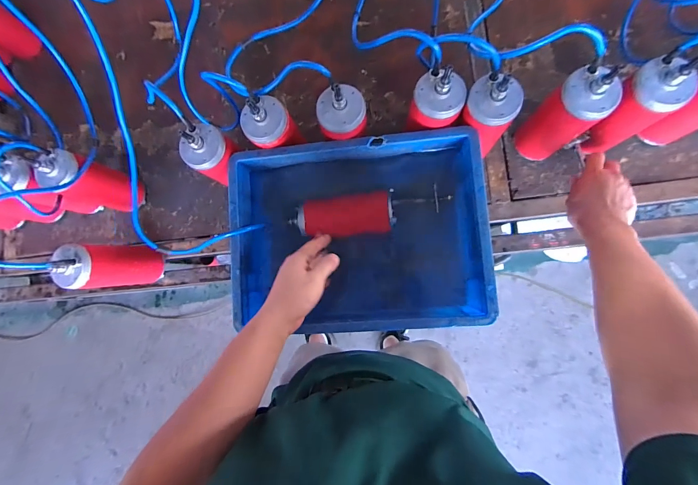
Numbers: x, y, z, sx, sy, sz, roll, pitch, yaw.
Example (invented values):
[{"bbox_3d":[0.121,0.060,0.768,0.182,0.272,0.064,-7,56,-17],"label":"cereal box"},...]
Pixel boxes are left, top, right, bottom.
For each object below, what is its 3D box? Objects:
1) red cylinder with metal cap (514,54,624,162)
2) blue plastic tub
[{"bbox_3d":[0.344,-0.199,0.518,0.069,0.203,0.074,-1,85,8],"label":"red cylinder with metal cap"},{"bbox_3d":[0.017,-0.010,0.565,0.391,0.149,0.292,-3,84,8],"label":"blue plastic tub"}]

